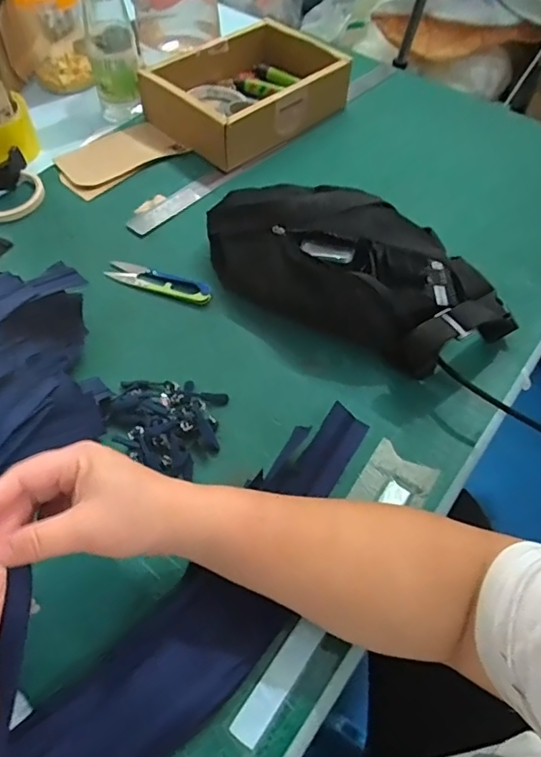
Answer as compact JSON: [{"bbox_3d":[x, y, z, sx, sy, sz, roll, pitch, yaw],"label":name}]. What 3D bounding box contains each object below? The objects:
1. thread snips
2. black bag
[{"bbox_3d":[-0.117,-0.103,0.552,0.116,0.007,0.028,17,58,9],"label":"thread snips"},{"bbox_3d":[0.085,-0.114,0.523,0.311,0.076,0.151,26,59,15],"label":"black bag"}]

